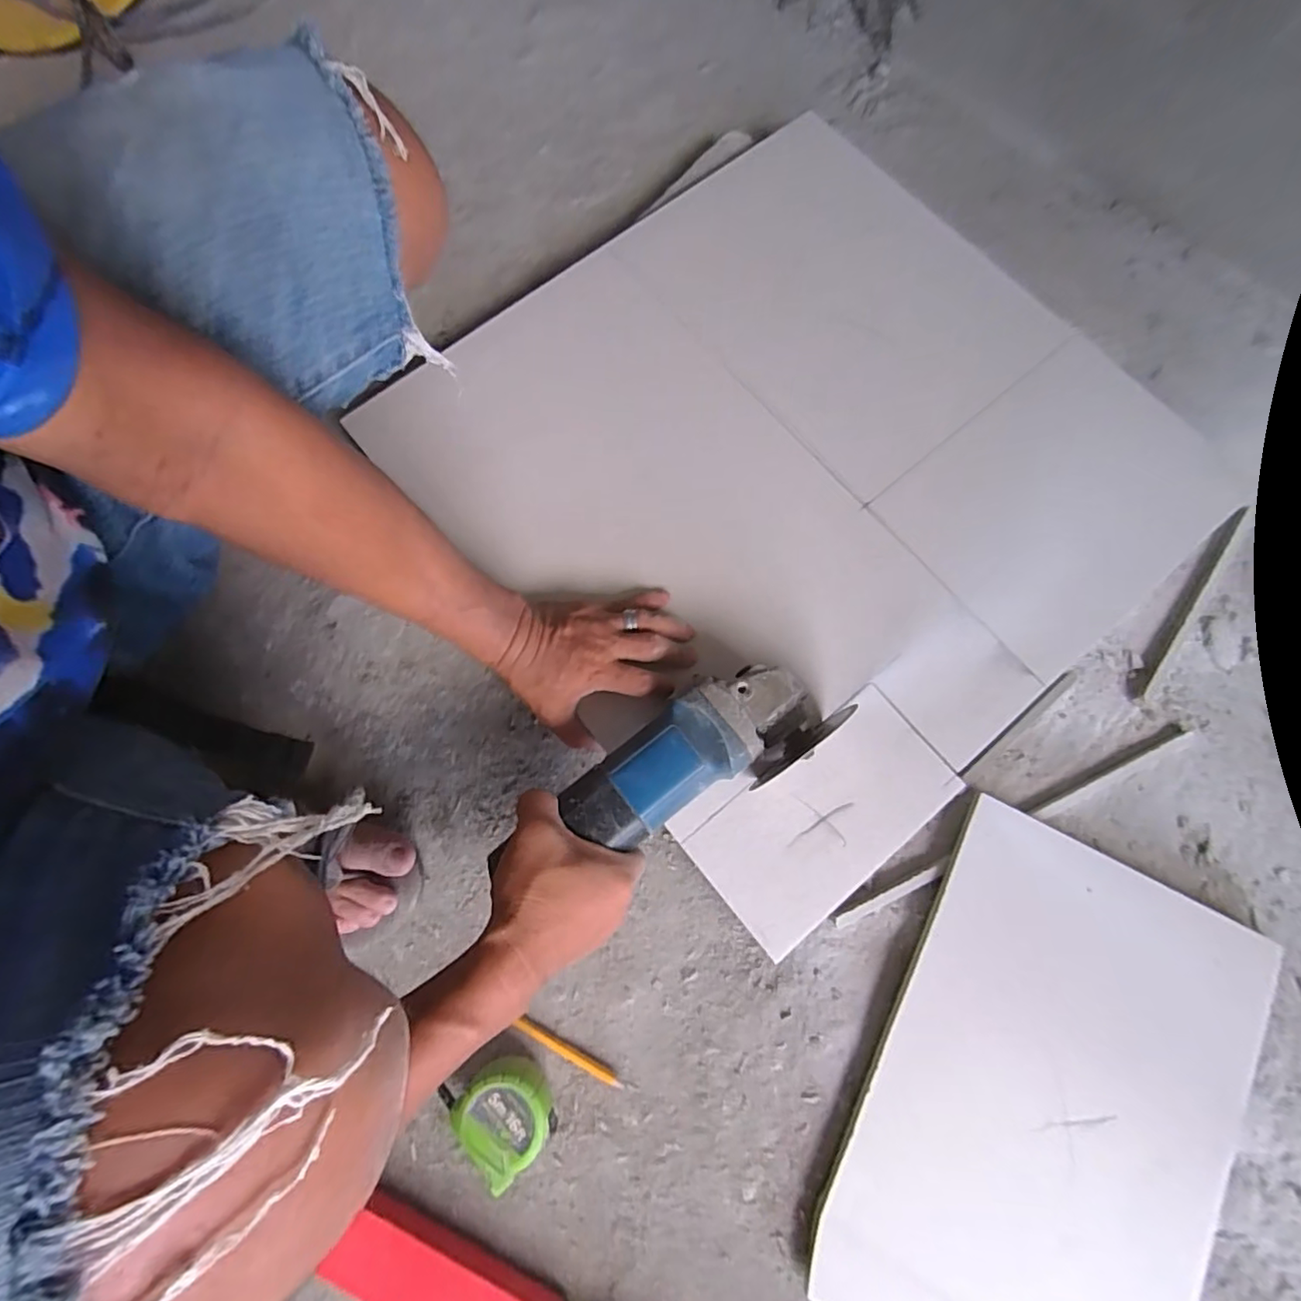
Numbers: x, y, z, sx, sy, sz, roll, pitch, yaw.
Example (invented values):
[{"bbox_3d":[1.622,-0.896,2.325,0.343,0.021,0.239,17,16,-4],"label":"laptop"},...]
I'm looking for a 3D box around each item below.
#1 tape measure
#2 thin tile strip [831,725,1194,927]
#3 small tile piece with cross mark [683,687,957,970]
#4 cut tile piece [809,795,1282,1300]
[{"bbox_3d":[-0.103,0.332,0.431,0.067,0.036,0.068,-39,77,-10],"label":"tape measure"},{"bbox_3d":[0.307,0.145,0.497,0.349,0.007,0.016,-25,75,-7],"label":"thin tile strip"},{"bbox_3d":[0.138,0.132,0.471,0.203,0.004,0.107,-39,78,-7],"label":"small tile piece with cross mark"},{"bbox_3d":[0.297,0.337,0.440,0.248,0.019,0.369,27,76,8],"label":"cut tile piece"}]

